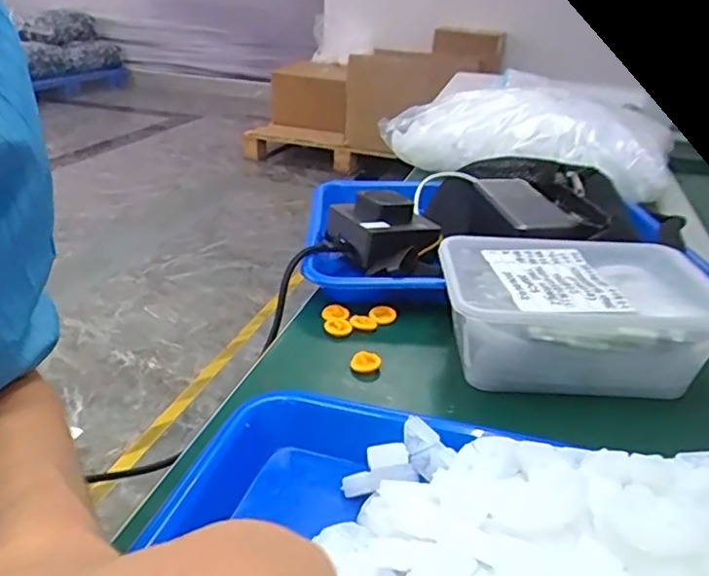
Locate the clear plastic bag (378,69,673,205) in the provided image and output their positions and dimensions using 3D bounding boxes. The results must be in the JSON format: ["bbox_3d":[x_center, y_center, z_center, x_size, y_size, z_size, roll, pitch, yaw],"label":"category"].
[{"bbox_3d":[0.216,-0.192,0.775,0.330,0.105,0.149,14,30,21],"label":"clear plastic bag"}]

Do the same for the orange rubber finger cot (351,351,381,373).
[{"bbox_3d":[0.007,0.049,0.407,0.019,0.009,0.012,5,27,5],"label":"orange rubber finger cot"}]

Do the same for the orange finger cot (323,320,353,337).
[{"bbox_3d":[-0.012,0.029,0.447,0.020,0.006,0.015,5,28,-1],"label":"orange finger cot"}]

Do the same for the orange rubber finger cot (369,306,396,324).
[{"bbox_3d":[0.021,0.019,0.463,0.019,0.006,0.016,2,28,-7],"label":"orange rubber finger cot"}]

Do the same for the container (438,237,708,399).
[{"bbox_3d":[0.139,0.019,0.411,0.166,0.074,0.108,3,27,0],"label":"container"}]

